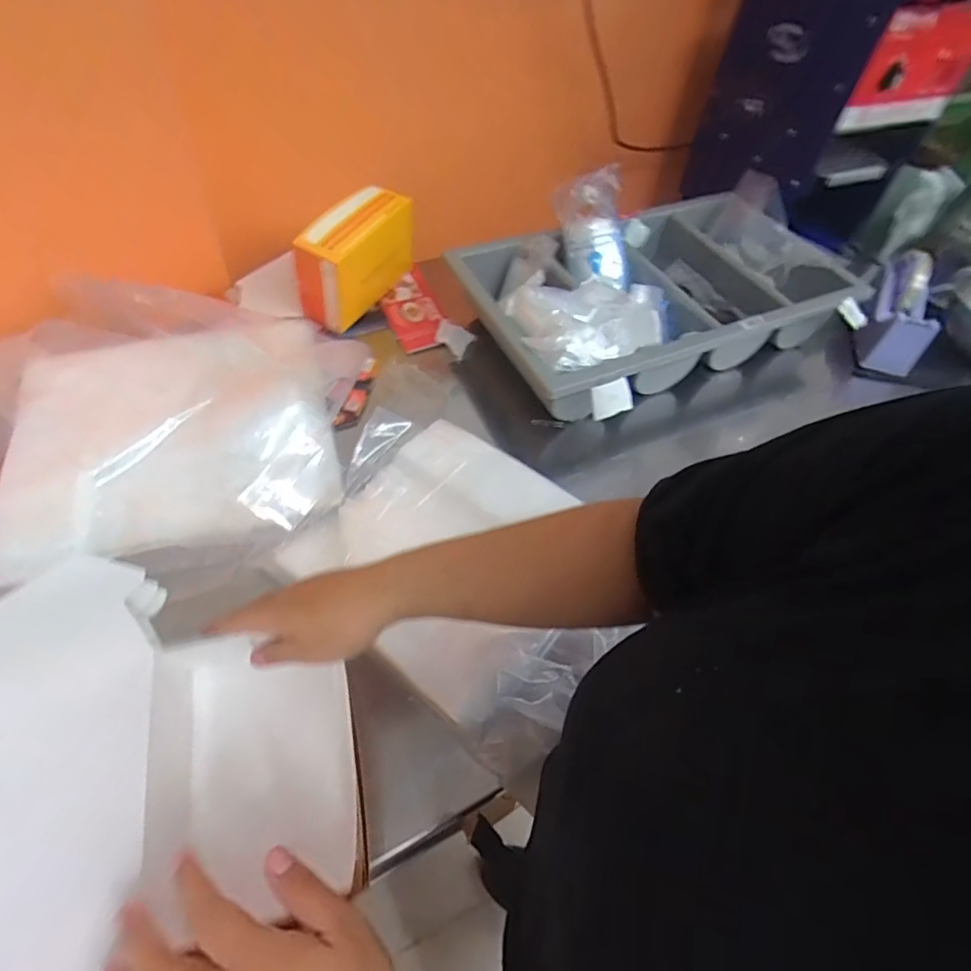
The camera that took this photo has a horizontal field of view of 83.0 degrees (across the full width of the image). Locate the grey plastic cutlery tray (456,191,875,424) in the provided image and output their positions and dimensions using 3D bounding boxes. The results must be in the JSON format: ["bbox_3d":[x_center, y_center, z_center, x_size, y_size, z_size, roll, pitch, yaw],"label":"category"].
[{"bbox_3d":[0.231,-0.253,0.728,0.495,0.109,0.293,-20,57,-18],"label":"grey plastic cutlery tray"}]

